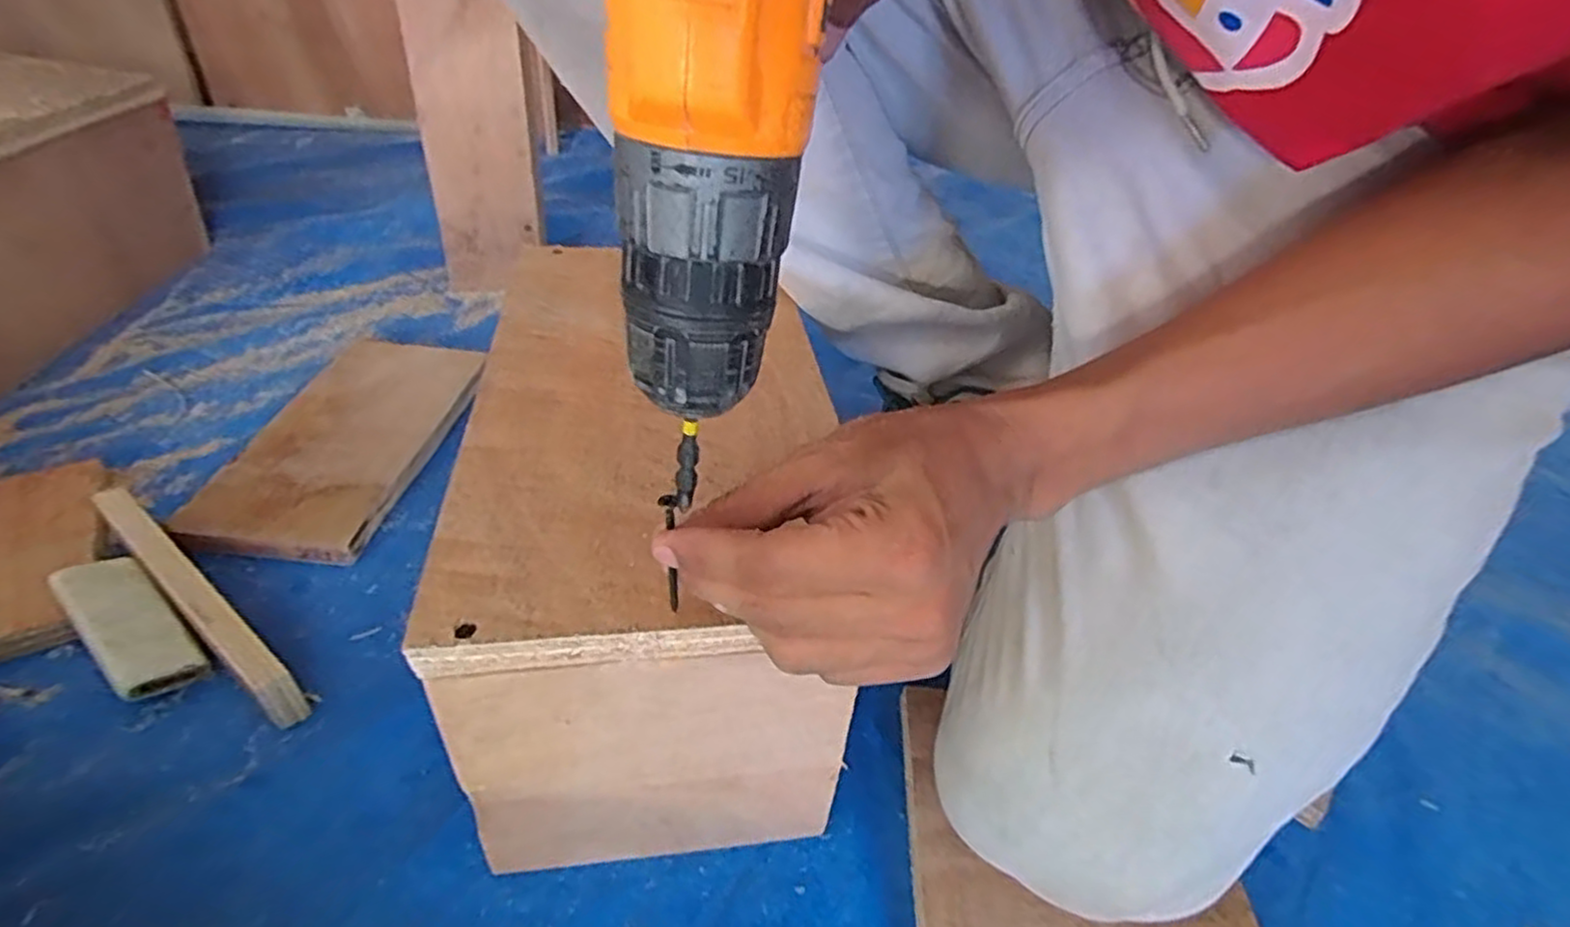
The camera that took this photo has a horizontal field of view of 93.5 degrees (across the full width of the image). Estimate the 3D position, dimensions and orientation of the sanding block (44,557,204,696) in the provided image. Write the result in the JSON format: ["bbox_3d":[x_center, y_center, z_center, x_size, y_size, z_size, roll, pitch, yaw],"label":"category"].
[{"bbox_3d":[-0.384,0.093,0.431,0.105,0.028,0.039,30,43,27],"label":"sanding block"}]

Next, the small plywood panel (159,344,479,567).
[{"bbox_3d":[-0.348,-0.025,0.603,0.135,0.023,0.275,5,38,-3],"label":"small plywood panel"}]

